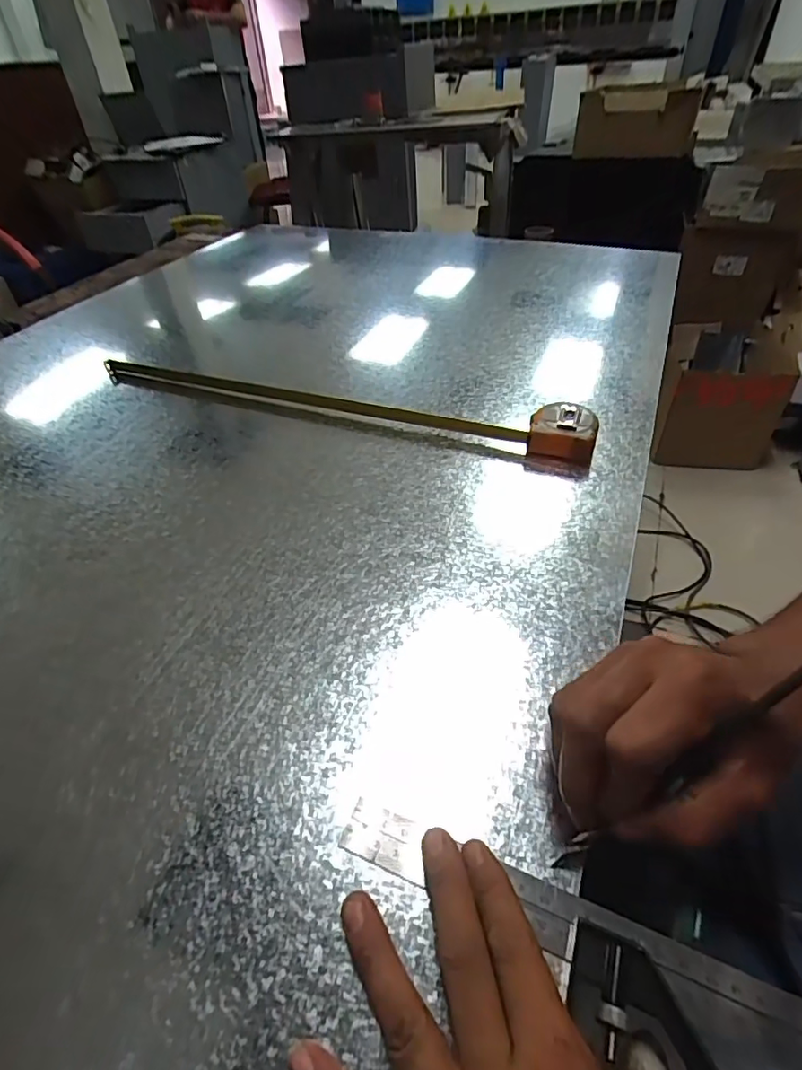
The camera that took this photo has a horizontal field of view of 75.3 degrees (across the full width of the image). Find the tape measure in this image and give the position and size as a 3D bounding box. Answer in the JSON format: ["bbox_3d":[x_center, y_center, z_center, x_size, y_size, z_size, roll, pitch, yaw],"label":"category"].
[{"bbox_3d":[-0.085,-0.144,0.536,0.546,0.030,0.050,13,47,16],"label":"tape measure"}]

